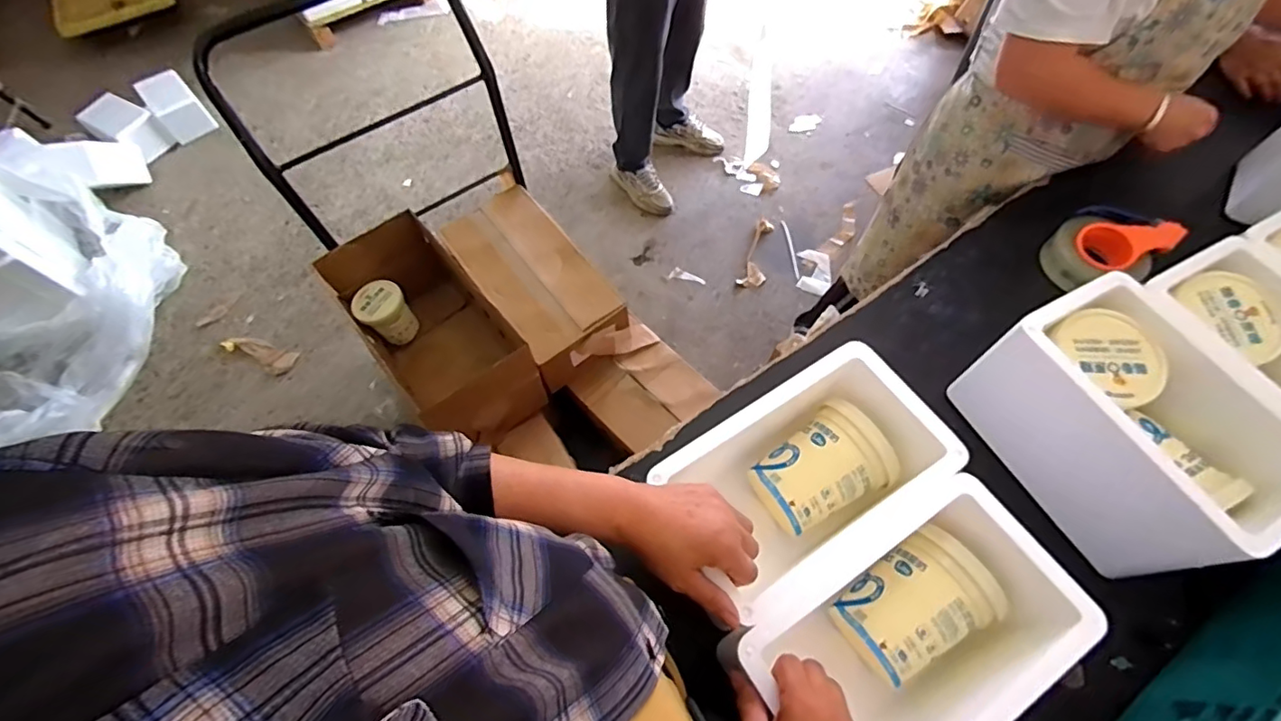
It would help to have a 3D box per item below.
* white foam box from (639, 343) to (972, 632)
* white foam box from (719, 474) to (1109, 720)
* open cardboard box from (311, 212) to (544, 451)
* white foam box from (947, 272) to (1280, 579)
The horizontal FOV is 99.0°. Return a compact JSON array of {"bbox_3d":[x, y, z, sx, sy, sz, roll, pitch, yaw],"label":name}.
[{"bbox_3d":[0.169,0.136,0.611,0.275,0.170,0.169,-30,66,-14],"label":"white foam box"},{"bbox_3d":[0.242,0.272,0.544,0.280,0.195,0.162,-30,66,-14],"label":"white foam box"},{"bbox_3d":[-0.458,-0.048,1.266,0.278,0.272,0.511,-38,68,-17],"label":"open cardboard box"},{"bbox_3d":[0.562,0.073,0.643,0.181,0.171,0.285,-26,65,-12],"label":"white foam box"}]

